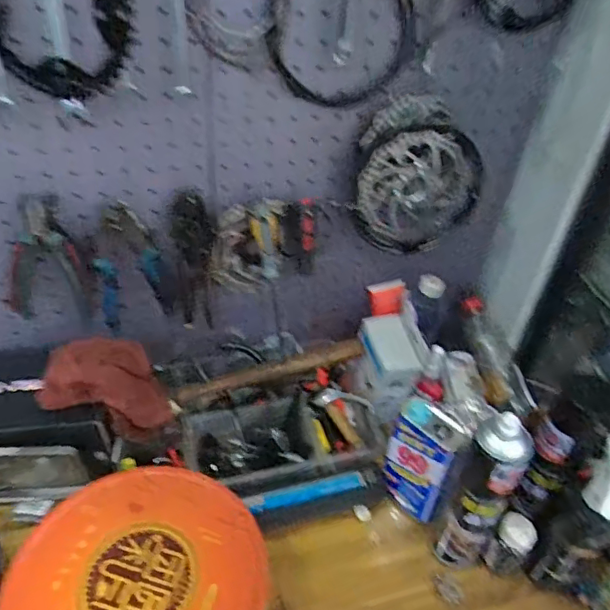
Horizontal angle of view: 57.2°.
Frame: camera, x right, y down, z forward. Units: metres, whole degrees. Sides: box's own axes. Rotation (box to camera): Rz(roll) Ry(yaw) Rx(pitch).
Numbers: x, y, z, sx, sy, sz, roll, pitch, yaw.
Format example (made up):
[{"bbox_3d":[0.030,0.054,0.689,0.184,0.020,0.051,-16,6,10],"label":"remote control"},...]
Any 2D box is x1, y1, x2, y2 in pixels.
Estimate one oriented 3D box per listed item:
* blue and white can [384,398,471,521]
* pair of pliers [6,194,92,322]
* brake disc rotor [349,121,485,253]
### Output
[{"bbox_3d":[0.158,0.214,0.760,0.042,0.168,0.097,-26,49,-32],"label":"blue and white can"},{"bbox_3d":[-0.329,-0.057,0.703,0.099,0.177,0.034,1,41,-8],"label":"pair of pliers"},{"bbox_3d":[0.154,-0.157,0.773,0.174,0.176,0.018,-3,40,-11],"label":"brake disc rotor"}]

